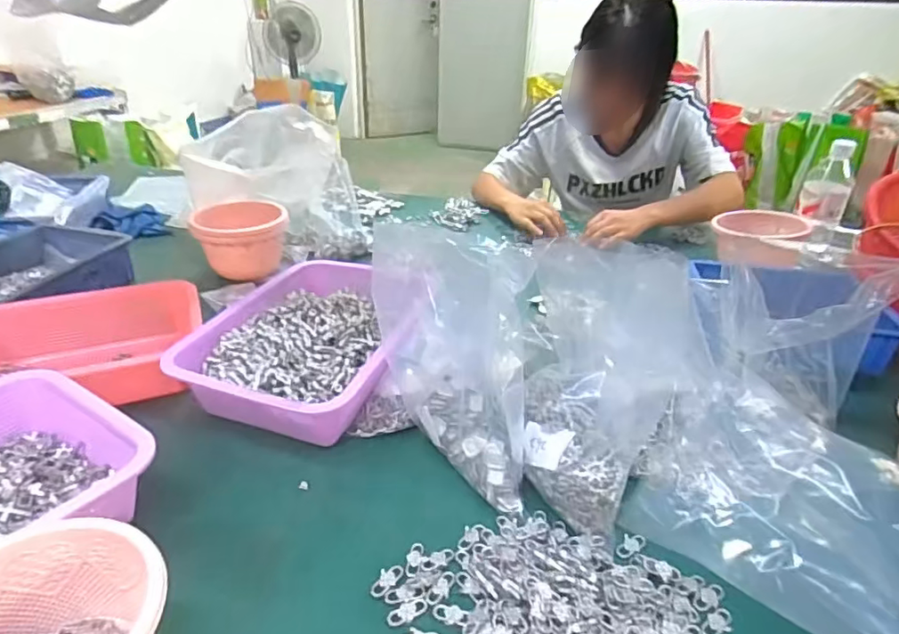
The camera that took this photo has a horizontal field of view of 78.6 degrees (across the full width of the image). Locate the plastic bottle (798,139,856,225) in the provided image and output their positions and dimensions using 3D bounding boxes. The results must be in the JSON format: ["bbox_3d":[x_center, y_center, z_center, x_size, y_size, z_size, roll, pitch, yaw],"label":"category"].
[{"bbox_3d":[0.641,-0.225,0.923,0.061,0.137,0.054,11,31,14],"label":"plastic bottle"}]

